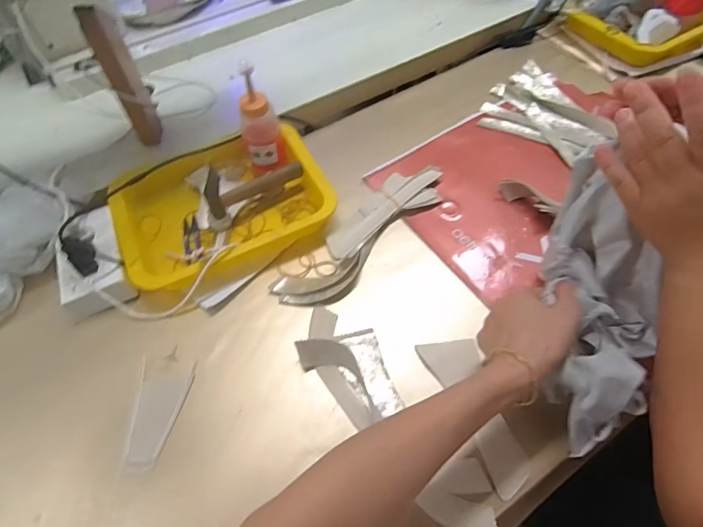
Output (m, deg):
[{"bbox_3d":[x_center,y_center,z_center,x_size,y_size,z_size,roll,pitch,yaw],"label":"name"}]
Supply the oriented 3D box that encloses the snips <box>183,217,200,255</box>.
[{"bbox_3d":[-0.204,-0.031,0.561,0.020,0.012,0.075,-14,58,-8],"label":"snips"}]

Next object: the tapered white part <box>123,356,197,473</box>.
[{"bbox_3d":[-0.198,0.154,0.451,0.056,0.004,0.104,1,57,1],"label":"tapered white part"}]

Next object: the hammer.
[{"bbox_3d":[-0.123,-0.101,0.556,0.135,0.089,0.021,-31,62,-17],"label":"hammer"}]

